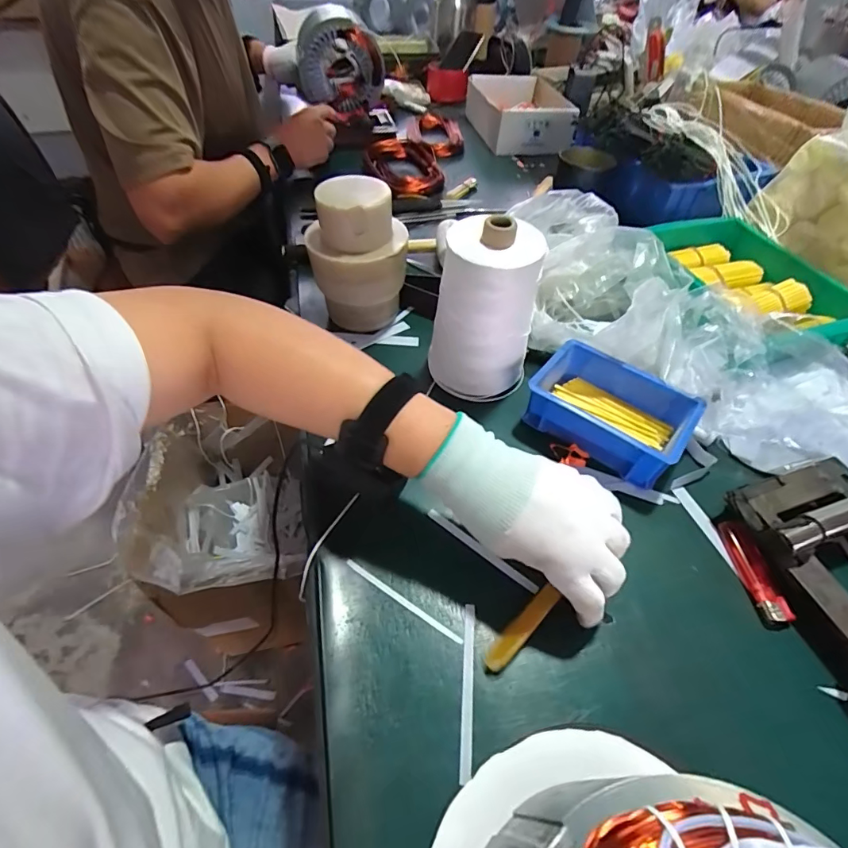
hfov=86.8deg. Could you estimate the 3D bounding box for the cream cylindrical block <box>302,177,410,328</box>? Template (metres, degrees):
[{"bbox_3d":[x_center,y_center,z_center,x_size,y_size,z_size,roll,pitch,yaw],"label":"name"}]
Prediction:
[{"bbox_3d":[-0.075,-0.184,0.512,0.102,0.148,0.087,-9,52,-9],"label":"cream cylindrical block"}]

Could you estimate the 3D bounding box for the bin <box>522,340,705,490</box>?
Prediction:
[{"bbox_3d":[0.183,-0.013,0.445,0.146,0.050,0.090,33,57,23],"label":"bin"}]

